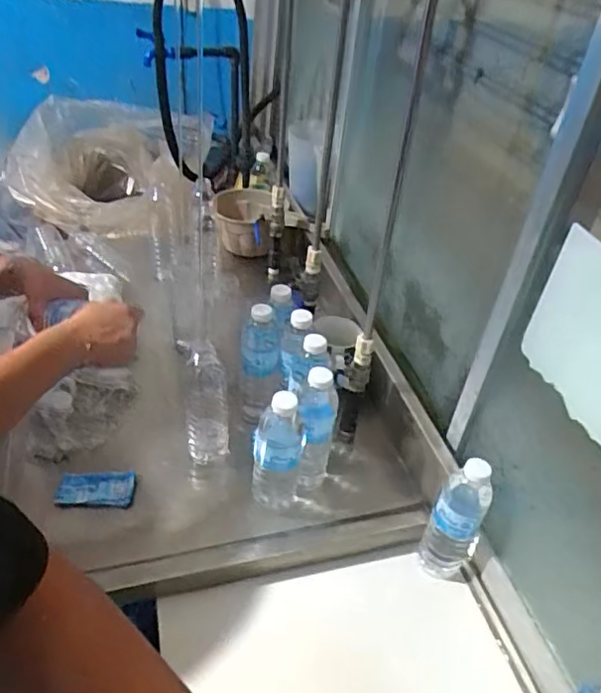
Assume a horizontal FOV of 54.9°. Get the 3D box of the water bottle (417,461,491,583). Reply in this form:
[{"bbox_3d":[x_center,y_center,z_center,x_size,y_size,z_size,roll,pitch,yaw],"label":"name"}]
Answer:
[{"bbox_3d":[0.206,0.231,0.756,0.064,0.208,0.056,26,42,22],"label":"water bottle"}]

